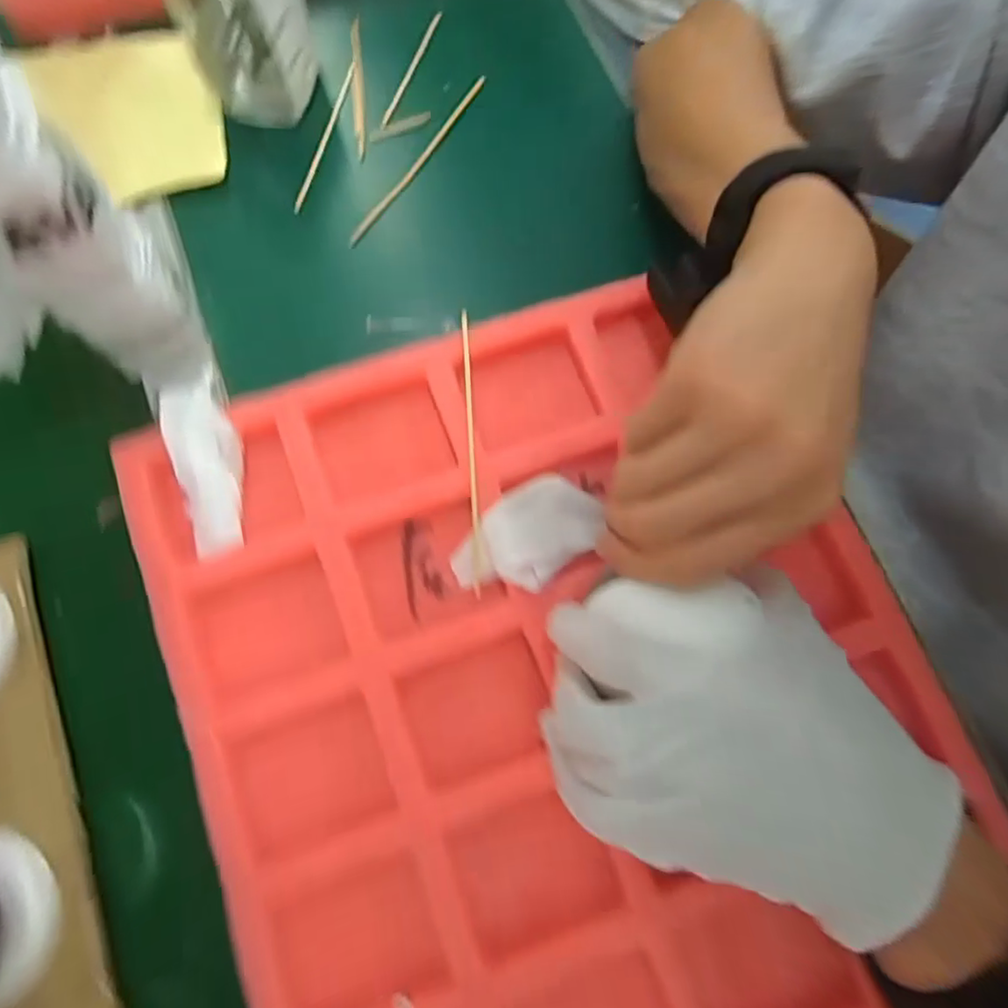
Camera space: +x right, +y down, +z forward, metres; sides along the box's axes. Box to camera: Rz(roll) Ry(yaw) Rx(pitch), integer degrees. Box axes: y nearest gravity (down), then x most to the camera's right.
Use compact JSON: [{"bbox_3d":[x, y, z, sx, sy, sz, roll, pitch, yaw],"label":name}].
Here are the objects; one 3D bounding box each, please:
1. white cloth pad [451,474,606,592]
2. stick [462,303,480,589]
[{"bbox_3d":[0.012,0.016,0.276,0.075,0.014,0.044,-37,80,-7],"label":"white cloth pad"},{"bbox_3d":[-0.016,-0.028,0.286,0.004,0.006,0.144,-3,80,0],"label":"stick"}]

